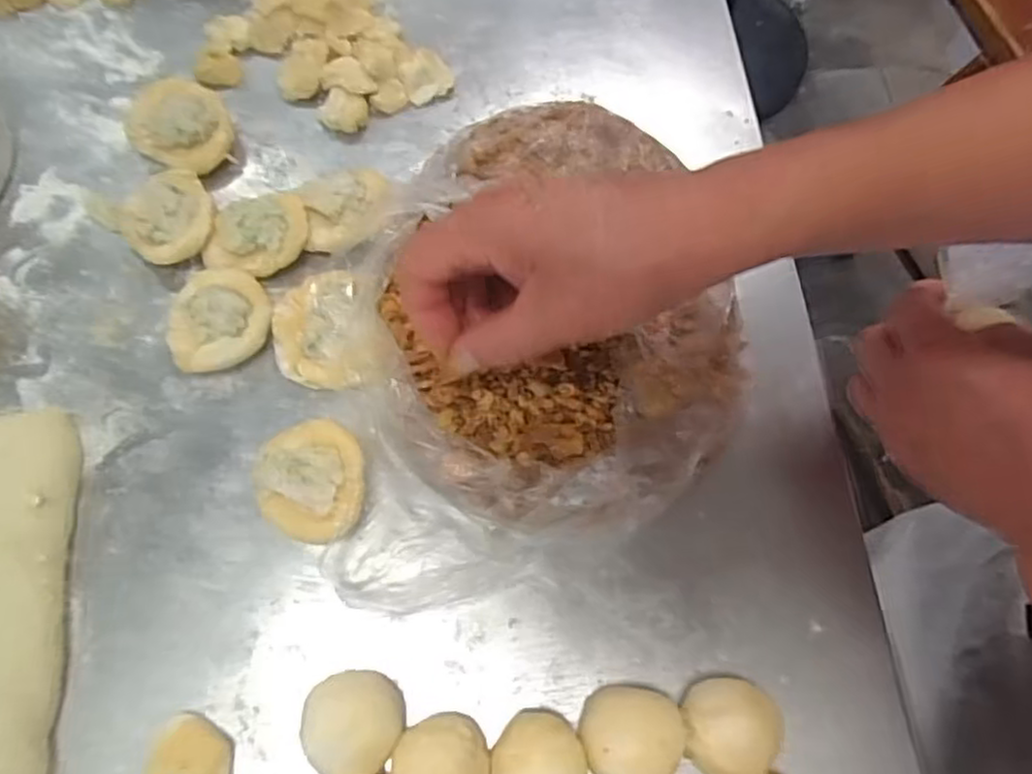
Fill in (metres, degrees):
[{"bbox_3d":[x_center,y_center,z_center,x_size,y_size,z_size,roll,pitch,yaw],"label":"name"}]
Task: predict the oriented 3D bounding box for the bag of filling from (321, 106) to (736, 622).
[{"bbox_3d":[0.016,-0.023,0.373,0.198,0.065,0.251,2,69,-2],"label":"bag of filling"}]

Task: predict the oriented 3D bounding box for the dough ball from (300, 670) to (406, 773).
[{"bbox_3d":[-0.071,0.149,0.322,0.041,0.033,0.041,1,69,-3],"label":"dough ball"}]

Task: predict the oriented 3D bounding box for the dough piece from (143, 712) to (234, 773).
[{"bbox_3d":[-0.143,0.167,0.320,0.038,0.015,0.031,32,70,9],"label":"dough piece"}]

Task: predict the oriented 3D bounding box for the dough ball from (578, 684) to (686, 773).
[{"bbox_3d":[0.050,0.156,0.324,0.039,0.038,0.043,21,69,5],"label":"dough ball"}]

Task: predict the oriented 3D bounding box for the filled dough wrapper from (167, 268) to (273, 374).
[{"bbox_3d":[-0.159,-0.035,0.392,0.052,0.025,0.057,1,69,-3],"label":"filled dough wrapper"}]

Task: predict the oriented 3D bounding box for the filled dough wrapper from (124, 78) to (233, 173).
[{"bbox_3d":[-0.201,-0.156,0.439,0.061,0.024,0.051,33,71,9],"label":"filled dough wrapper"}]

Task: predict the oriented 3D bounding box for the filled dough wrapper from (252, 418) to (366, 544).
[{"bbox_3d":[-0.102,0.047,0.362,0.054,0.026,0.059,1,69,-3],"label":"filled dough wrapper"}]

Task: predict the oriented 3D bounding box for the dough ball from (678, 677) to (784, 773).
[{"bbox_3d":[0.093,0.153,0.325,0.038,0.040,0.042,16,69,3],"label":"dough ball"}]

